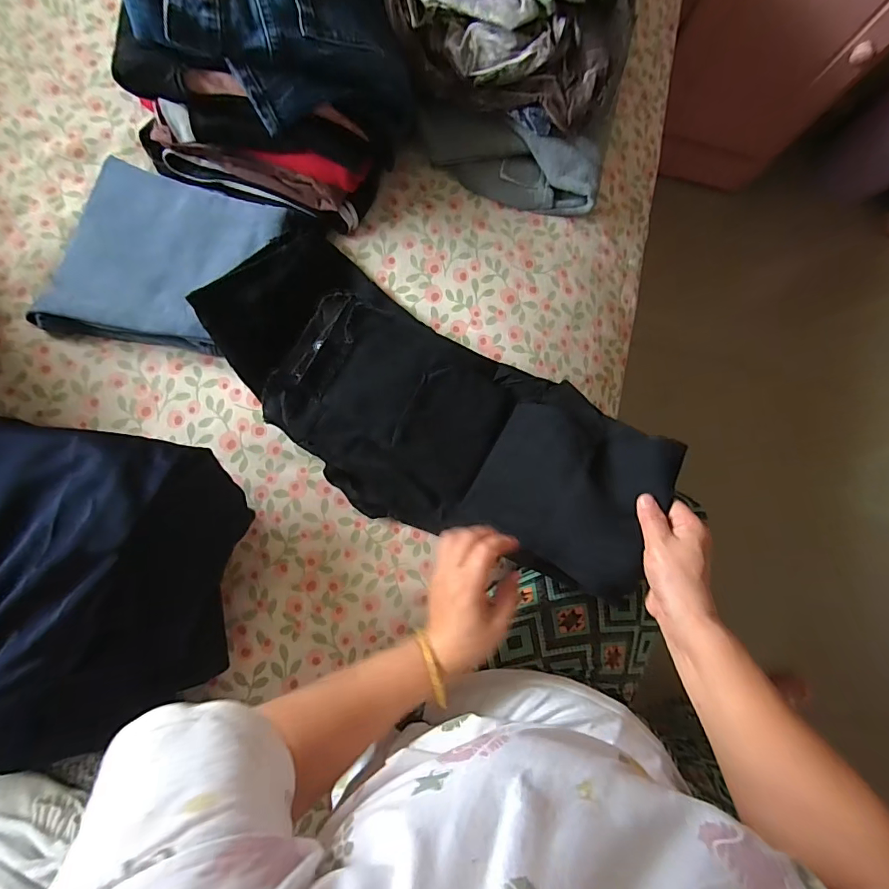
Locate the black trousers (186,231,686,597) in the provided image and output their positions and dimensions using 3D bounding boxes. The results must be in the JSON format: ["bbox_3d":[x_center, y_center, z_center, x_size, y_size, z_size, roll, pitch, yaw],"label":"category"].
[{"bbox_3d":[-0.020,-0.036,0.490,0.506,0.091,0.229,28,81,5],"label":"black trousers"}]

